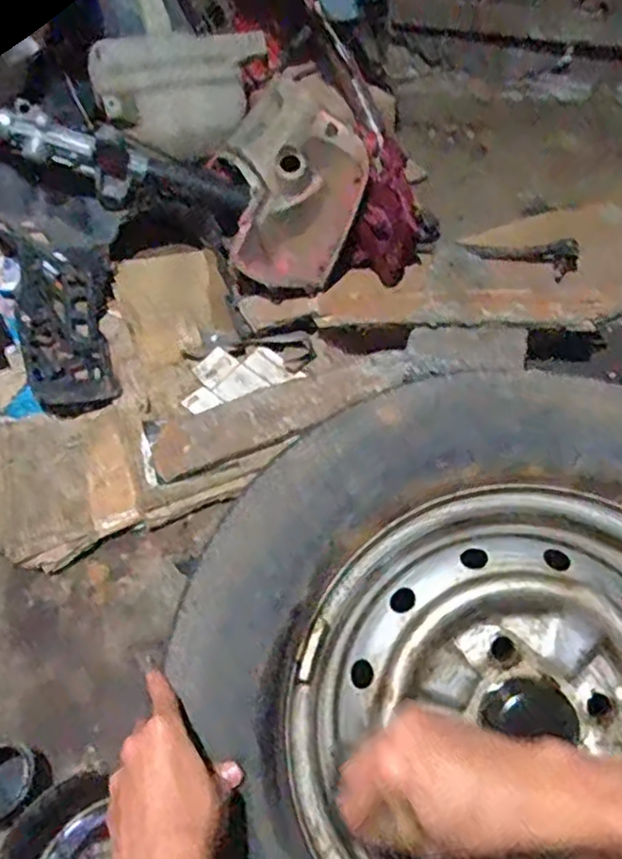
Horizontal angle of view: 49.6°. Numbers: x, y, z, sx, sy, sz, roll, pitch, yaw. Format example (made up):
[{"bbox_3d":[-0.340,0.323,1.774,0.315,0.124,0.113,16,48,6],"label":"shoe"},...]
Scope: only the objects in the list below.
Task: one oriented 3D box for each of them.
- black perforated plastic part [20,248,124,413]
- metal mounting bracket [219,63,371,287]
[{"bbox_3d":[-0.376,-0.159,1.044,0.136,0.094,0.279,-6,78,-4],"label":"black perforated plastic part"},{"bbox_3d":[-0.034,-0.397,1.074,0.230,0.059,0.322,21,100,-8],"label":"metal mounting bracket"}]

